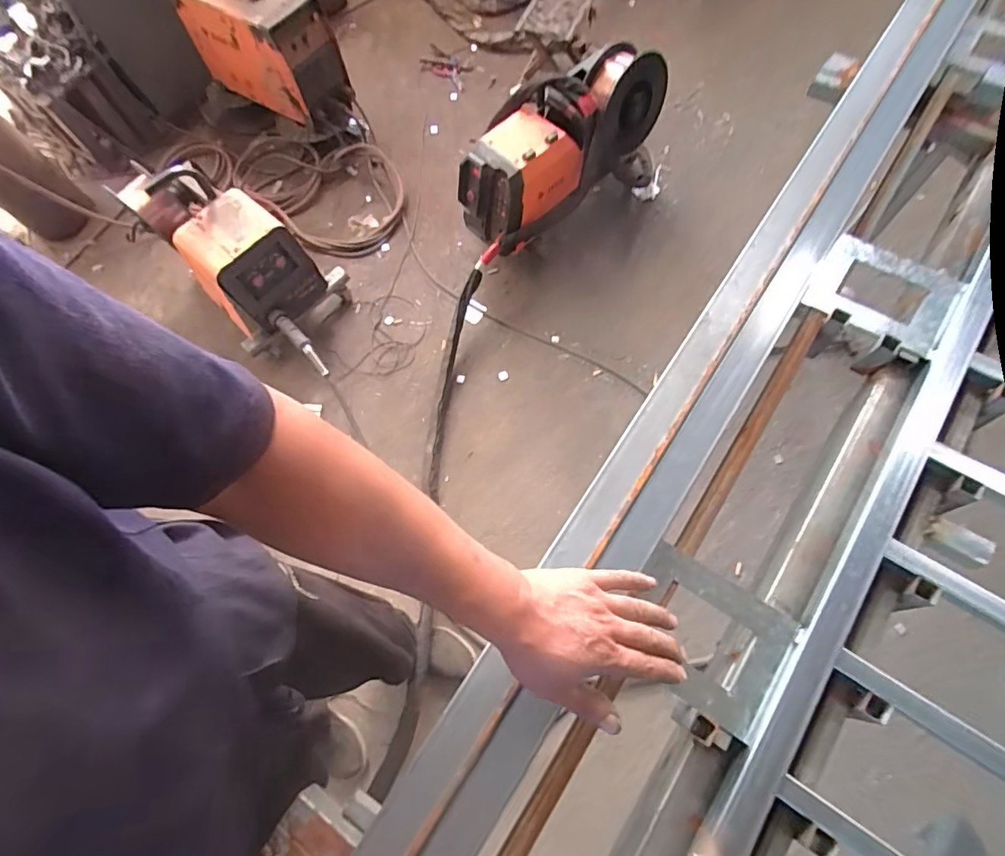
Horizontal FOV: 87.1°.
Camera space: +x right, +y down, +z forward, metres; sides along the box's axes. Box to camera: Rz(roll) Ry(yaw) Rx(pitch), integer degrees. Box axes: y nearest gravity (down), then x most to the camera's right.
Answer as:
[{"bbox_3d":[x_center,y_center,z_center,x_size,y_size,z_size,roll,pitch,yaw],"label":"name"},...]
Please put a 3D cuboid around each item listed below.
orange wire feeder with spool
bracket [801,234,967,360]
[{"bbox_3d":[0.209,-0.829,1.596,0.727,0.340,0.297,-39,71,-11],"label":"orange wire feeder with spool"},{"bbox_3d":[0.459,-0.162,0.644,0.148,0.025,0.125,35,75,15],"label":"bracket"}]

